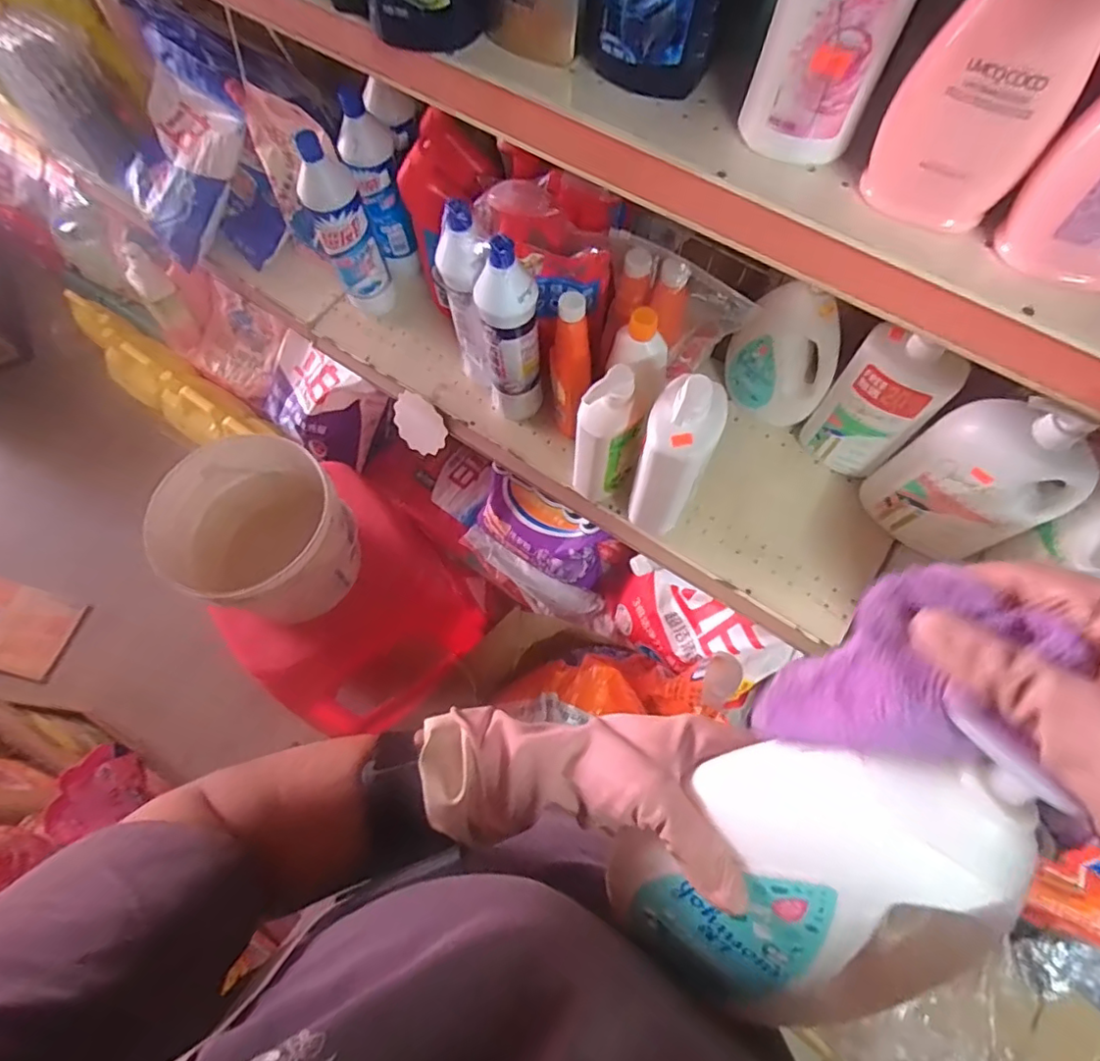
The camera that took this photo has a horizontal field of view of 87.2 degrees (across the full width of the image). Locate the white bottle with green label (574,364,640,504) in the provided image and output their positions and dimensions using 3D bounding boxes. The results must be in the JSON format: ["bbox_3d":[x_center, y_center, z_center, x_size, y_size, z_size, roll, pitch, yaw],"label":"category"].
[{"bbox_3d":[0.066,-0.104,0.691,0.061,0.208,0.051,-31,70,-13],"label":"white bottle with green label"}]

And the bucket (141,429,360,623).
[{"bbox_3d":[-0.376,0.005,0.783,0.206,0.187,0.216,0,66,-1],"label":"bucket"}]

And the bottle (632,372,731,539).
[{"bbox_3d":[0.137,-0.079,0.653,0.071,0.229,0.076,23,68,9],"label":"bottle"}]

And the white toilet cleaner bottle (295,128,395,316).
[{"bbox_3d":[-0.274,-0.399,0.769,0.070,0.252,0.053,-25,69,-11],"label":"white toilet cleaner bottle"}]

